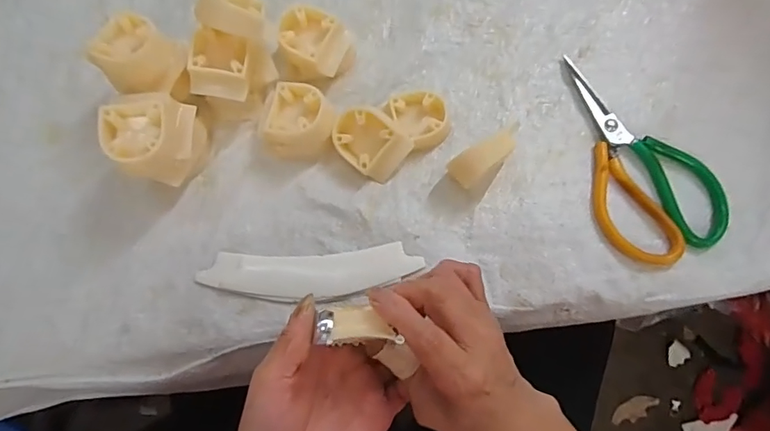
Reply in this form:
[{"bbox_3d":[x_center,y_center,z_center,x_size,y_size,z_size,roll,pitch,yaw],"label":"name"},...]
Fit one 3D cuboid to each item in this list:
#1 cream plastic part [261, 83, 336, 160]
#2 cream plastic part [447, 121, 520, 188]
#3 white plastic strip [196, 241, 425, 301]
[{"bbox_3d":[-0.071,-0.076,0.394,0.062,0.040,0.055,16,76,4],"label":"cream plastic part"},{"bbox_3d":[0.081,-0.048,0.377,0.062,0.021,0.023,-37,78,14],"label":"cream plastic part"},{"bbox_3d":[-0.059,0.047,0.383,0.171,0.005,0.038,-3,75,-1],"label":"white plastic strip"}]

